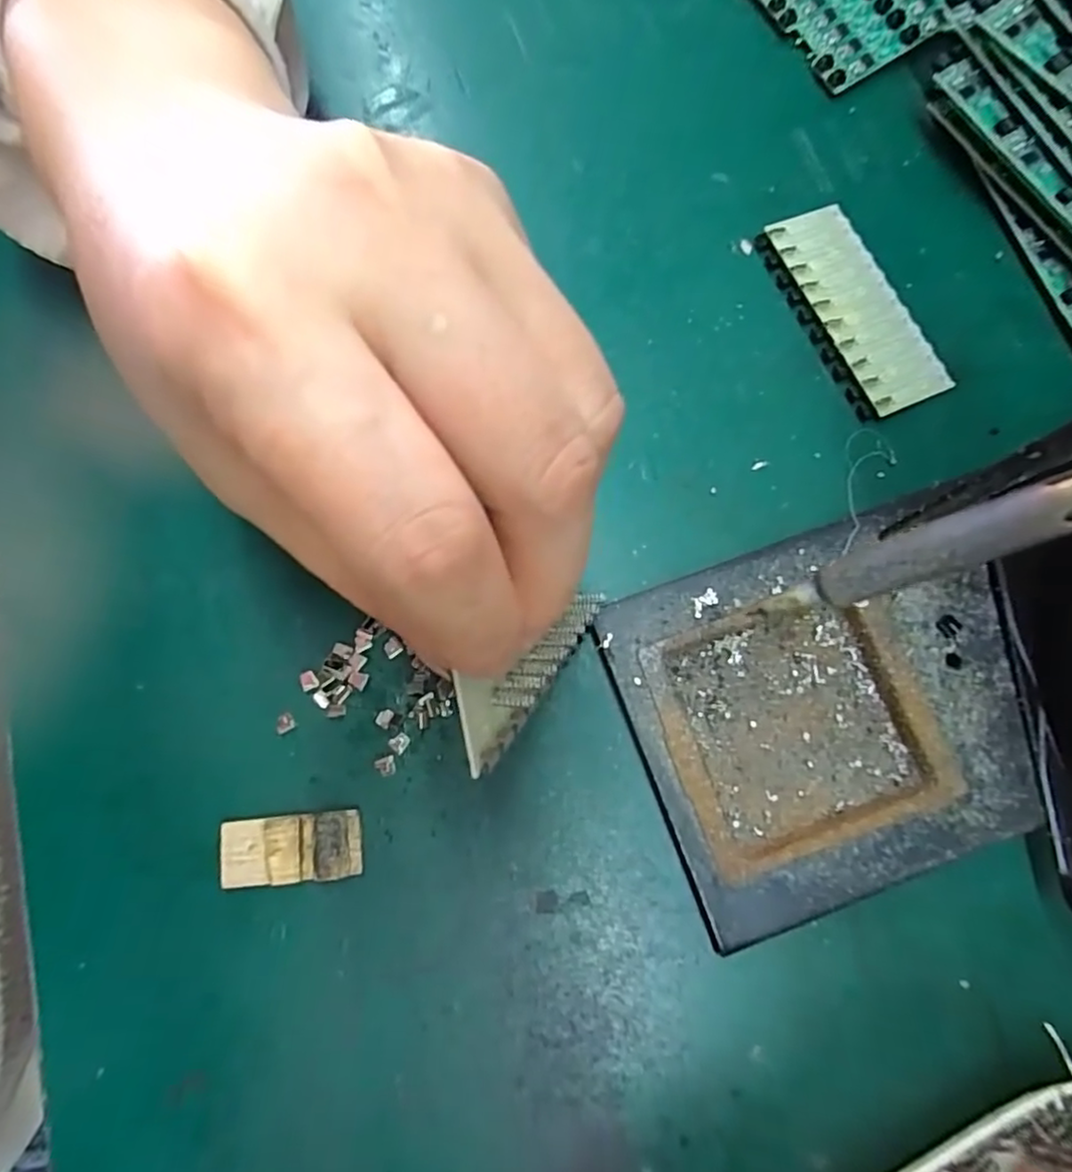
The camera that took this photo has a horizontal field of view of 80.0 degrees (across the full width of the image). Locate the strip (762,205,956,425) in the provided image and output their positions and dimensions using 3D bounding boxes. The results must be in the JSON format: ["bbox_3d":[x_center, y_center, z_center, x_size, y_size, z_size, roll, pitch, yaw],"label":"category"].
[{"bbox_3d":[0.112,-0.097,0.224,0.035,0.007,0.078,-22,79,-5],"label":"strip"}]

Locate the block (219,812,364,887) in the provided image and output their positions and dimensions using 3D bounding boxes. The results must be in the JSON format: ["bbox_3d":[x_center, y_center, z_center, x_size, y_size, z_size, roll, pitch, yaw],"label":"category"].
[{"bbox_3d":[-0.071,0.076,0.185,0.039,0.006,0.018,-5,78,-1],"label":"block"}]

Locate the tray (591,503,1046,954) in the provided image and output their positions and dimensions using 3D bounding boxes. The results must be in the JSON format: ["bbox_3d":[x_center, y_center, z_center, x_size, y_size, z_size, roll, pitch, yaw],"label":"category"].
[{"bbox_3d":[0.086,0.037,0.191,0.112,0.014,0.099,-18,79,-4],"label":"tray"}]

